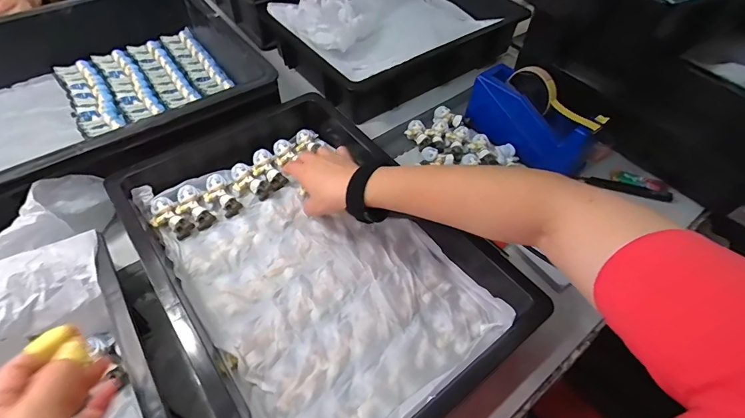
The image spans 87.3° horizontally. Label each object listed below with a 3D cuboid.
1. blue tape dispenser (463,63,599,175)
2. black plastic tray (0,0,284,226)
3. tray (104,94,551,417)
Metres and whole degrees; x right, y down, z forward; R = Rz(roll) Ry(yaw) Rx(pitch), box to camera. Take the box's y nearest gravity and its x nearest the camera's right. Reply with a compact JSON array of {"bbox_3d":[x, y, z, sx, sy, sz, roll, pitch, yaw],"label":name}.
[{"bbox_3d":[0.242,-0.135,0.604,0.059,0.100,0.204,-31,60,-24],"label":"blue tape dispenser"},{"bbox_3d":[-0.480,-0.149,0.585,0.566,0.119,0.406,-31,60,-24],"label":"black plastic tray"},{"bbox_3d":[-0.076,0.051,0.469,0.317,0.096,0.455,-29,59,-23],"label":"tray"}]

